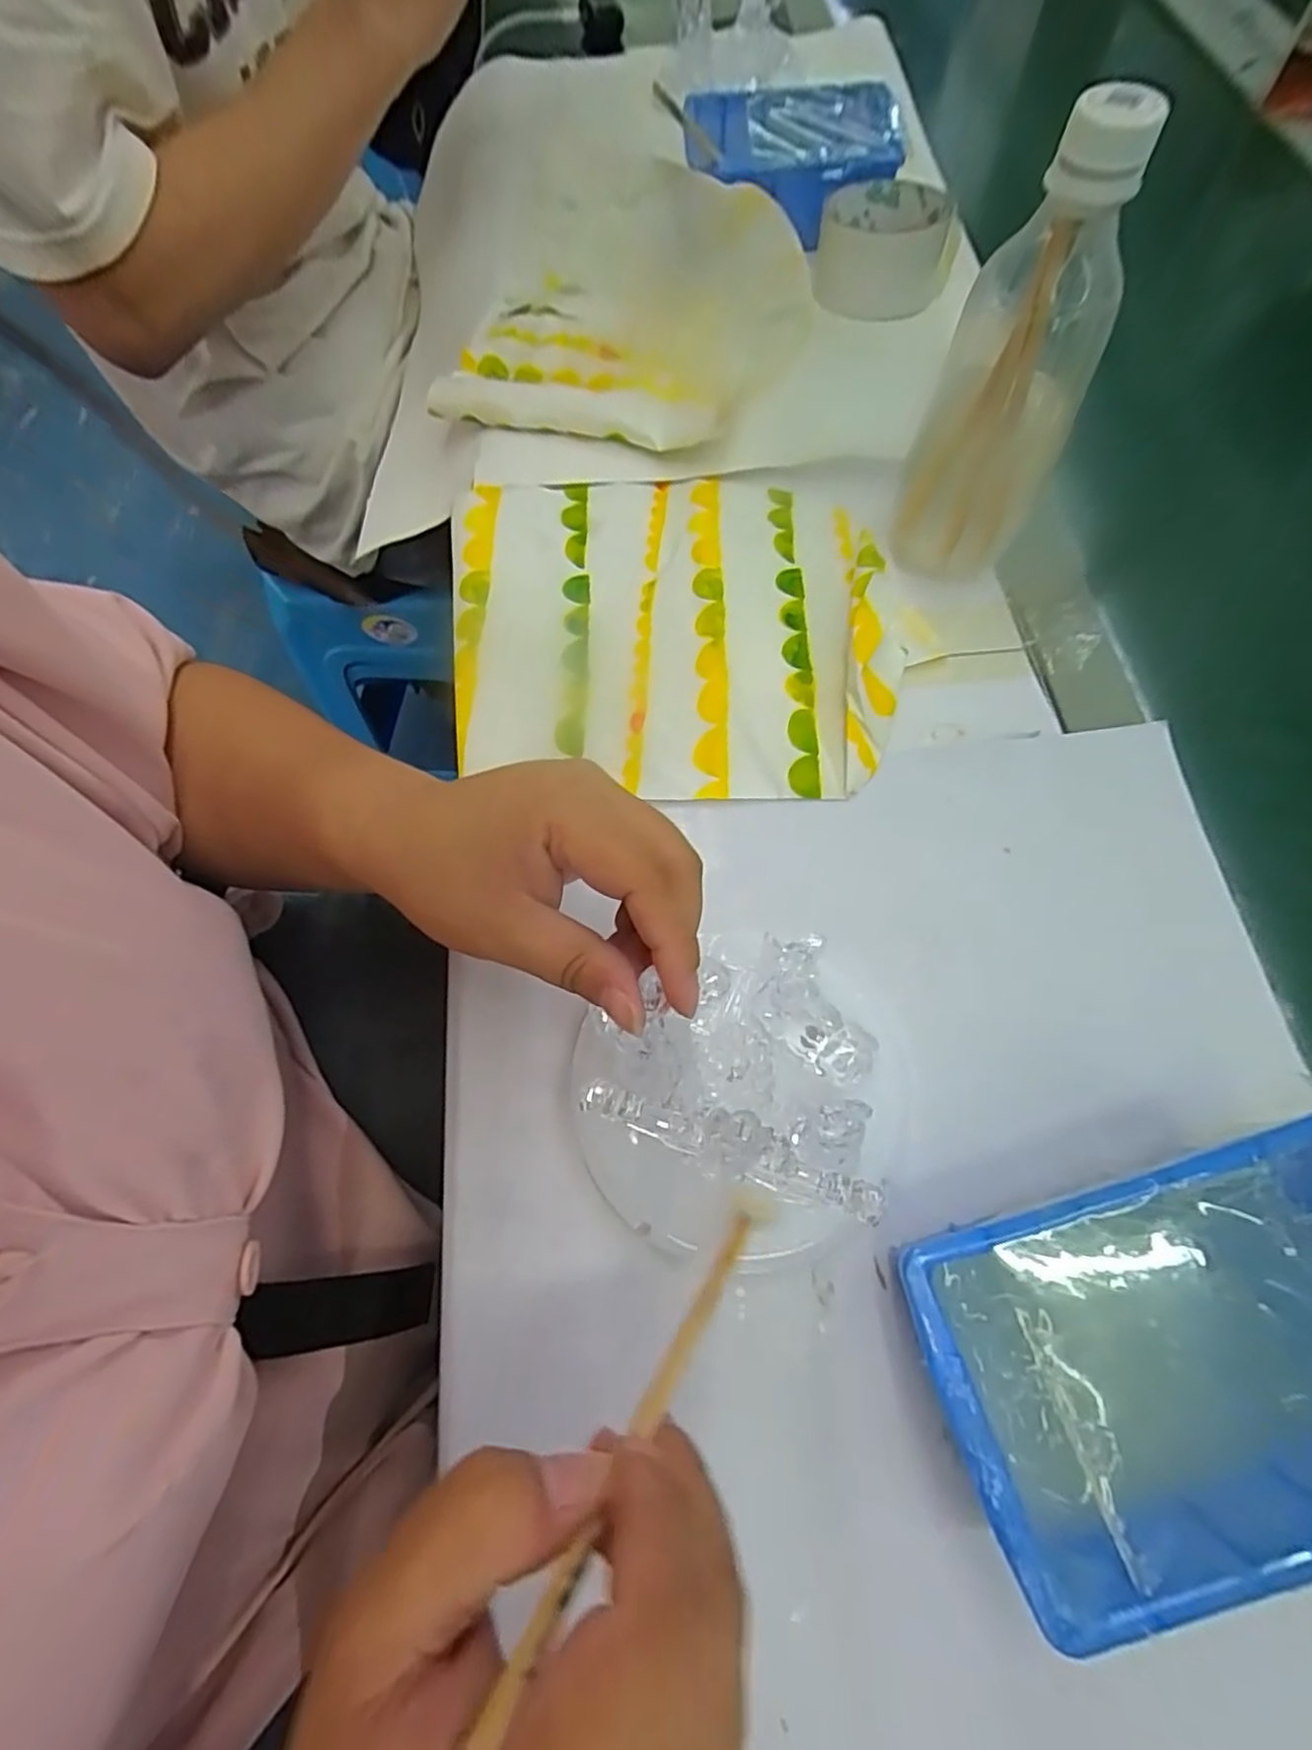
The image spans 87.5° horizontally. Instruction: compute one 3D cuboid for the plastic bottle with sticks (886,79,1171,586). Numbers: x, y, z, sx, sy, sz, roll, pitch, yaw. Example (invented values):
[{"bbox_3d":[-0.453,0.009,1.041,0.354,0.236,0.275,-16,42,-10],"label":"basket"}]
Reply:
[{"bbox_3d":[0.162,-0.228,0.308,0.063,0.169,0.070,12,68,7],"label":"plastic bottle with sticks"}]

